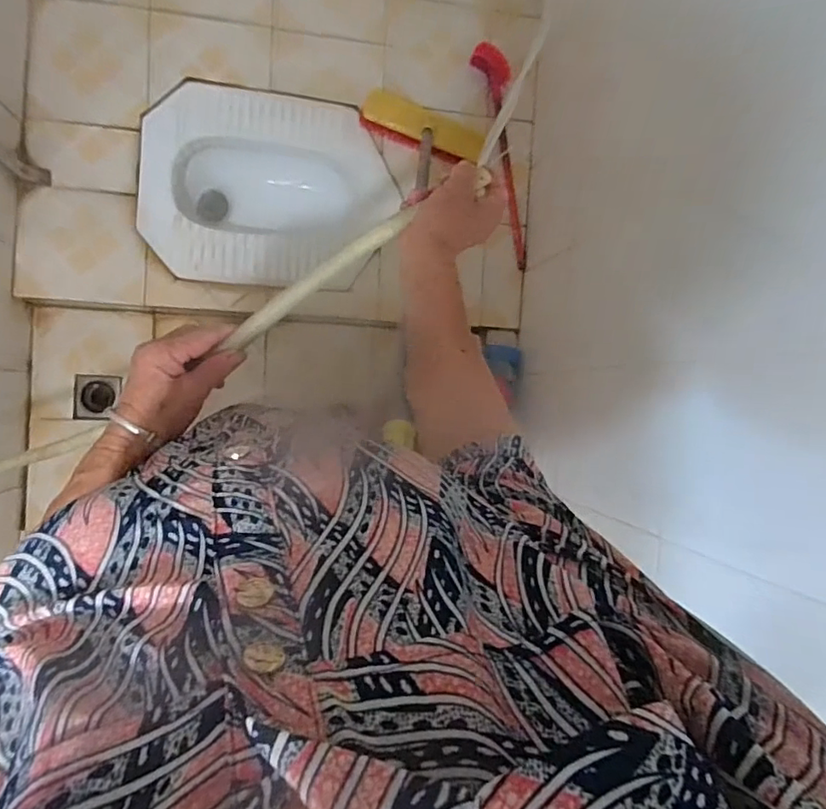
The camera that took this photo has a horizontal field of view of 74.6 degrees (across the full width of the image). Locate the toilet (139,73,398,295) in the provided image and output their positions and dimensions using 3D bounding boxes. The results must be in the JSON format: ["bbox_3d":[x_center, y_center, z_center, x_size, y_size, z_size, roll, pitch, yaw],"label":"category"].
[{"bbox_3d":[-0.342,-0.501,1.300,0.543,0.226,0.453,4,91,-5],"label":"toilet"}]

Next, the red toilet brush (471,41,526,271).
[{"bbox_3d":[0.234,-0.606,1.331,0.074,0.099,0.534,-13,93,-5],"label":"red toilet brush"}]

